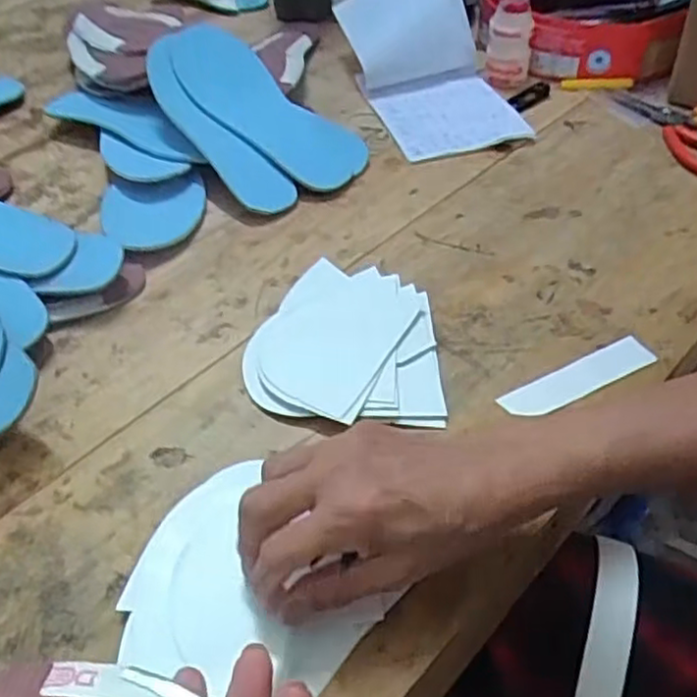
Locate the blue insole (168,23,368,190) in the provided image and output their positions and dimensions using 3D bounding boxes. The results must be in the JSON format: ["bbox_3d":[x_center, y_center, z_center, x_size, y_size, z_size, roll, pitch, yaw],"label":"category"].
[{"bbox_3d":[-0.080,-0.228,0.657,0.211,0.022,0.085,41,58,4],"label":"blue insole"}]

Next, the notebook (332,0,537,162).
[{"bbox_3d":[0.082,-0.314,0.738,0.135,0.083,0.269,-13,48,-8],"label":"notebook"}]

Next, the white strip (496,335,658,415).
[{"bbox_3d":[0.154,0.020,0.472,0.112,0.004,0.027,-24,56,-16],"label":"white strip"}]

